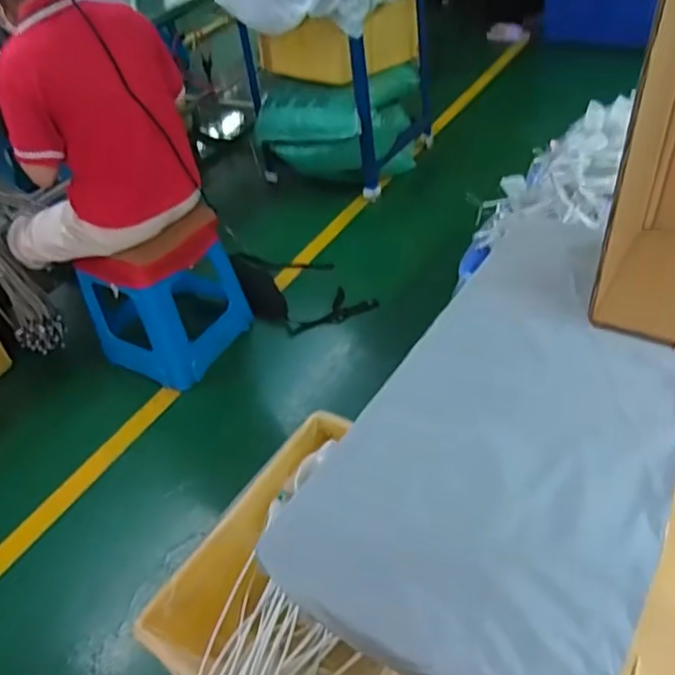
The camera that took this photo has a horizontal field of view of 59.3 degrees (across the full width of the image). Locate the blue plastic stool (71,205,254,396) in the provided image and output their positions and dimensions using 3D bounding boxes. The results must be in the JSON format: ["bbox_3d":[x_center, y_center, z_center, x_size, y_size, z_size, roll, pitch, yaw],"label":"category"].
[{"bbox_3d":[-0.498,-0.125,1.686,0.332,0.392,0.336,18,49,27],"label":"blue plastic stool"}]

